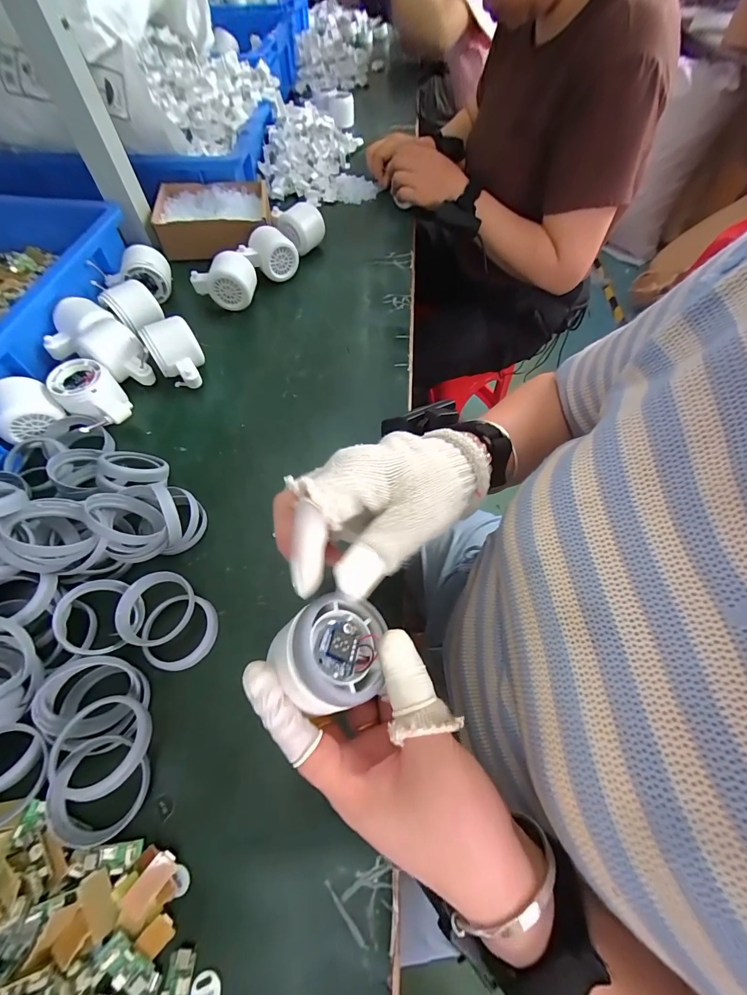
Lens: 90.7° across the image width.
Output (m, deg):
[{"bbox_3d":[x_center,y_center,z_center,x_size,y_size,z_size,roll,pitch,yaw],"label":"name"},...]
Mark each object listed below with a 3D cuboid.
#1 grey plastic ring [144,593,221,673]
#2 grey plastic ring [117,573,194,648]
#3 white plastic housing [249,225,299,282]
[{"bbox_3d":[-0.160,0.110,0.306,0.055,0.007,0.059,1,60,-1],"label":"grey plastic ring"},{"bbox_3d":[-0.183,0.093,0.309,0.059,0.014,0.059,1,60,-1],"label":"grey plastic ring"},{"bbox_3d":[-0.147,-0.360,0.549,0.068,0.054,0.047,-11,61,-8],"label":"white plastic housing"}]

